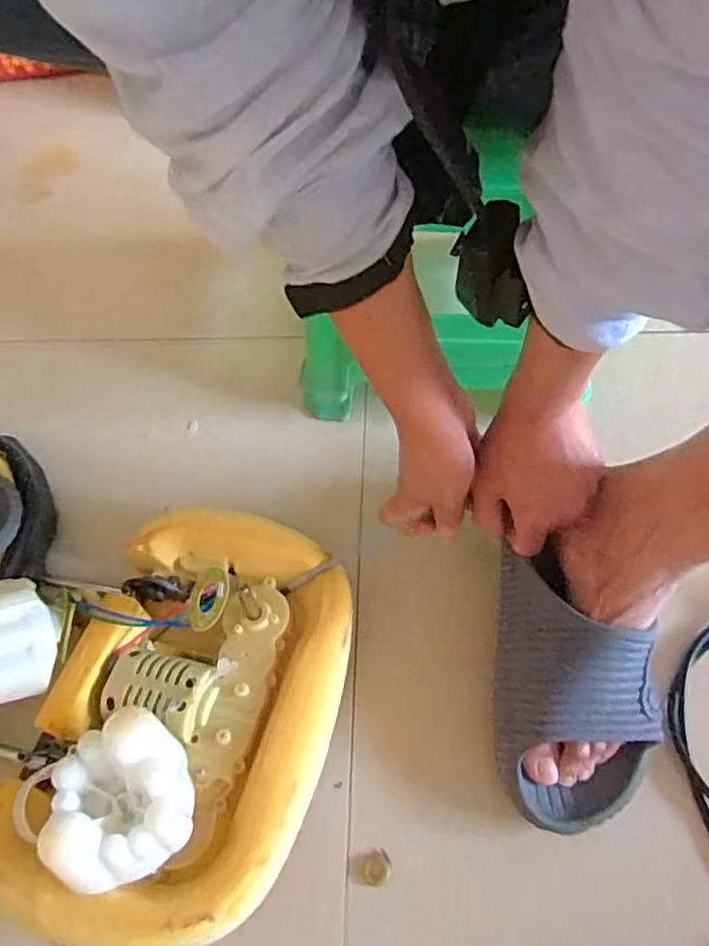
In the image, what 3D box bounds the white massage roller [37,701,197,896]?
[{"bbox_3d":[-0.143,0.195,0.385,0.081,0.056,0.085,-18,59,-6],"label":"white massage roller"}]

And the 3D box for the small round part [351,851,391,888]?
[{"bbox_3d":[0.011,0.272,0.444,0.026,0.014,0.021,0,59,5],"label":"small round part"}]

